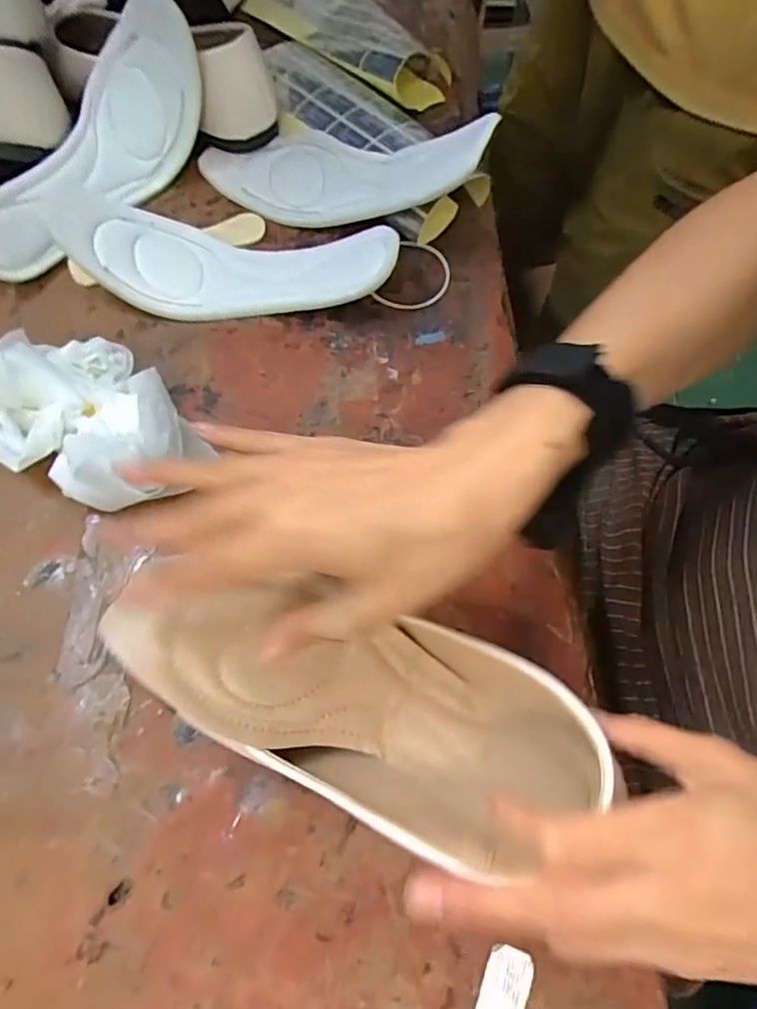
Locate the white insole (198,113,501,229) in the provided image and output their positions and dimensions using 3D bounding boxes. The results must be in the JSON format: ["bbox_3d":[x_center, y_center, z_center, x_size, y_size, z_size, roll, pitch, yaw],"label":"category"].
[{"bbox_3d":[-0.028,-0.249,0.428,0.230,0.038,0.074,11,66,24],"label":"white insole"}]

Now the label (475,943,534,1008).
[{"bbox_3d":[0.055,0.219,0.254,0.020,0.004,0.040,16,65,17],"label":"label"}]

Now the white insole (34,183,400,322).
[{"bbox_3d":[-0.106,-0.171,0.398,0.233,0.046,0.078,9,67,4],"label":"white insole"}]

